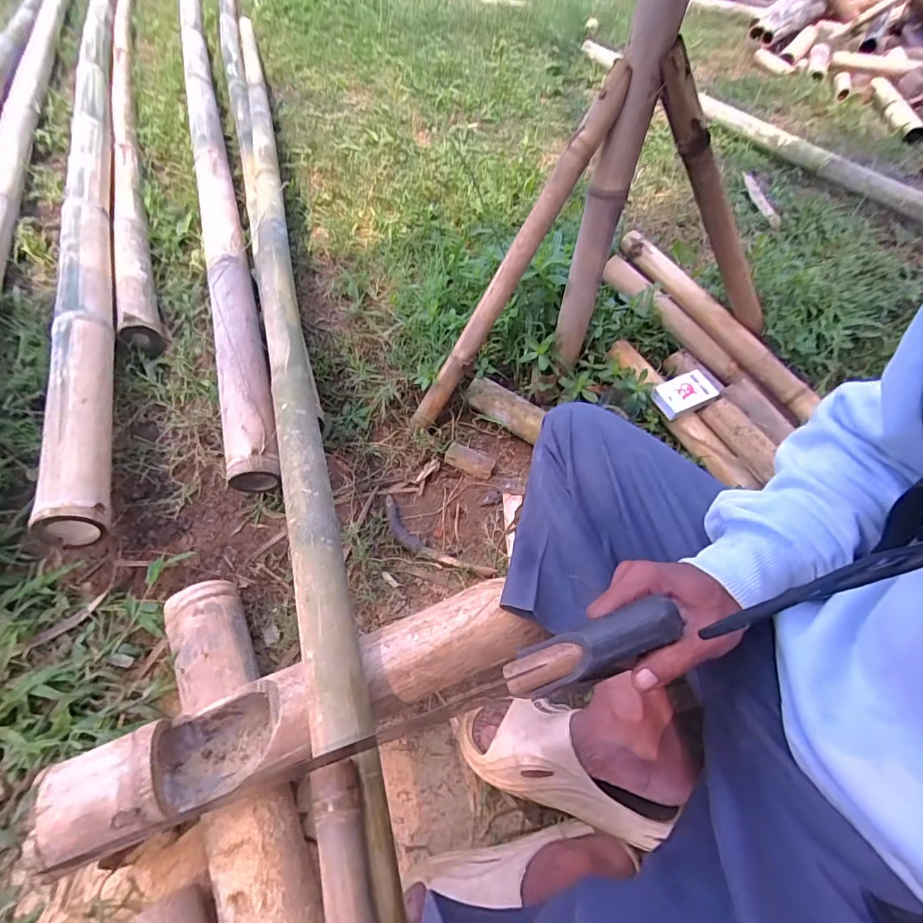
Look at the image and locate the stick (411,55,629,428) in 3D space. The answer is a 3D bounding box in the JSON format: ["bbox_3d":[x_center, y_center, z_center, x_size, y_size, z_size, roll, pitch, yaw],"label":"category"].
[{"bbox_3d":[0.064,-0.268,0.701,0.043,0.562,0.028,-2,48,-42],"label":"stick"}]

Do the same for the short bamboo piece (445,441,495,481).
[{"bbox_3d":[0.016,-0.003,0.822,0.087,0.037,0.038,19,55,10],"label":"short bamboo piece"}]

